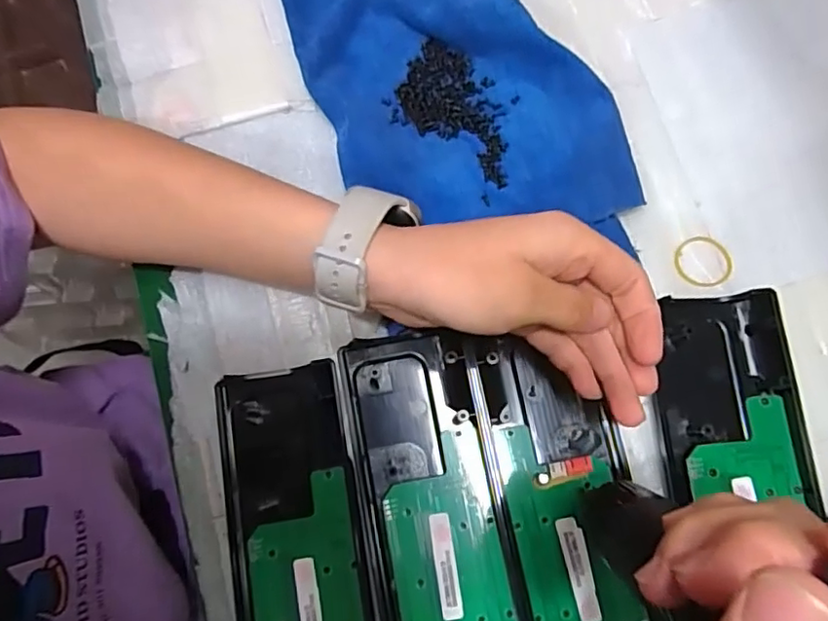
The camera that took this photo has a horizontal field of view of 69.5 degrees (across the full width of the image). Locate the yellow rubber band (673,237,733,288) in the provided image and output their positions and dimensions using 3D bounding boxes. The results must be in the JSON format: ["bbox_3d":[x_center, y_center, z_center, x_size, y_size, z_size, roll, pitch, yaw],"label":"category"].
[{"bbox_3d":[0.163,-0.028,0.333,0.031,0.004,0.030,0,77,0],"label":"yellow rubber band"}]

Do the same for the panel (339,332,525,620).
[{"bbox_3d":[0.015,0.133,0.298,0.069,0.017,0.242,-10,77,-3],"label":"panel"}]

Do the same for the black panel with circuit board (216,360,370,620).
[{"bbox_3d":[-0.056,0.153,0.294,0.069,0.021,0.243,-9,77,-2],"label":"black panel with circuit board"}]

